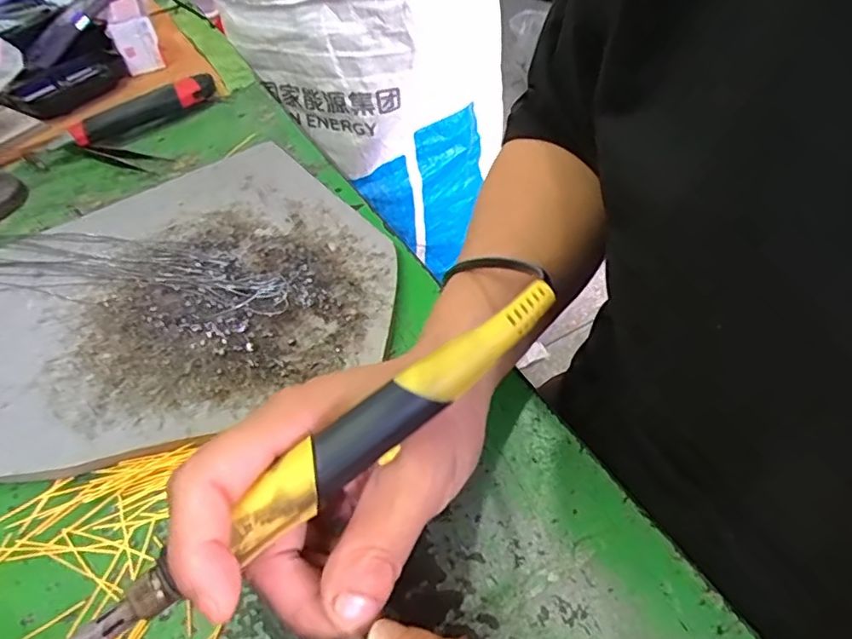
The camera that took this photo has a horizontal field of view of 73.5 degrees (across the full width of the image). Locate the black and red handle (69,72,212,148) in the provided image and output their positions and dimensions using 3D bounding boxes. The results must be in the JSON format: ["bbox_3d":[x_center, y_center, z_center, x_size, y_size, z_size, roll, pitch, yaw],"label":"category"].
[{"bbox_3d":[-0.256,-0.194,0.529,0.134,0.026,0.022,-34,52,-23],"label":"black and red handle"}]

